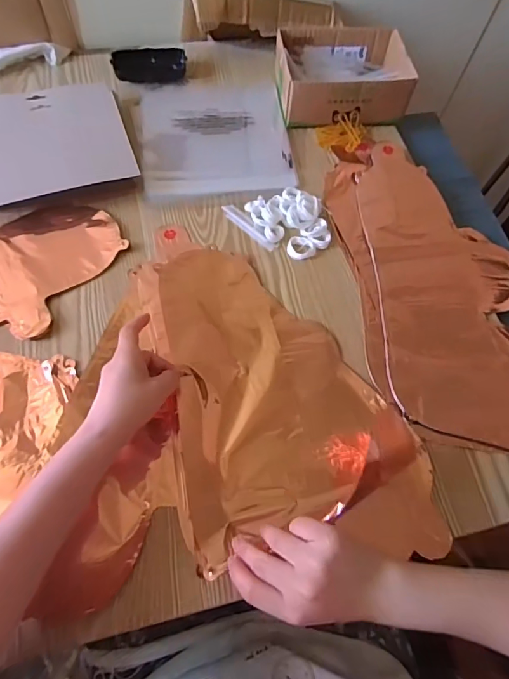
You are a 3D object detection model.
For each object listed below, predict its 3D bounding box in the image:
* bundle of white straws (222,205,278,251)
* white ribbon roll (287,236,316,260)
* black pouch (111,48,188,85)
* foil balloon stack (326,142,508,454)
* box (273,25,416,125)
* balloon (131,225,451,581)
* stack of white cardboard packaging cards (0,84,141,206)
[{"bbox_3d":[-0.006,-0.144,0.559,0.089,0.007,0.017,42,70,15],"label":"bundle of white straws"},{"bbox_3d":[0.059,-0.114,0.550,0.035,0.007,0.031,17,66,5],"label":"white ribbon roll"},{"bbox_3d":[-0.159,-0.420,0.666,0.107,0.033,0.044,-11,67,-8],"label":"black pouch"},{"bbox_3d":[0.228,-0.070,0.533,0.218,0.014,0.423,-6,66,-6],"label":"foil balloon stack"},{"bbox_3d":[0.127,-0.391,0.647,0.182,0.064,0.145,-3,66,-4],"label":"box"},{"bbox_3d":[0.017,0.036,0.467,0.239,0.040,0.401,-15,67,-10],"label":"balloon"},{"bbox_3d":[-0.271,-0.263,0.569,0.198,0.019,0.172,-17,74,-11],"label":"stack of white cardboard packaging cards"}]

